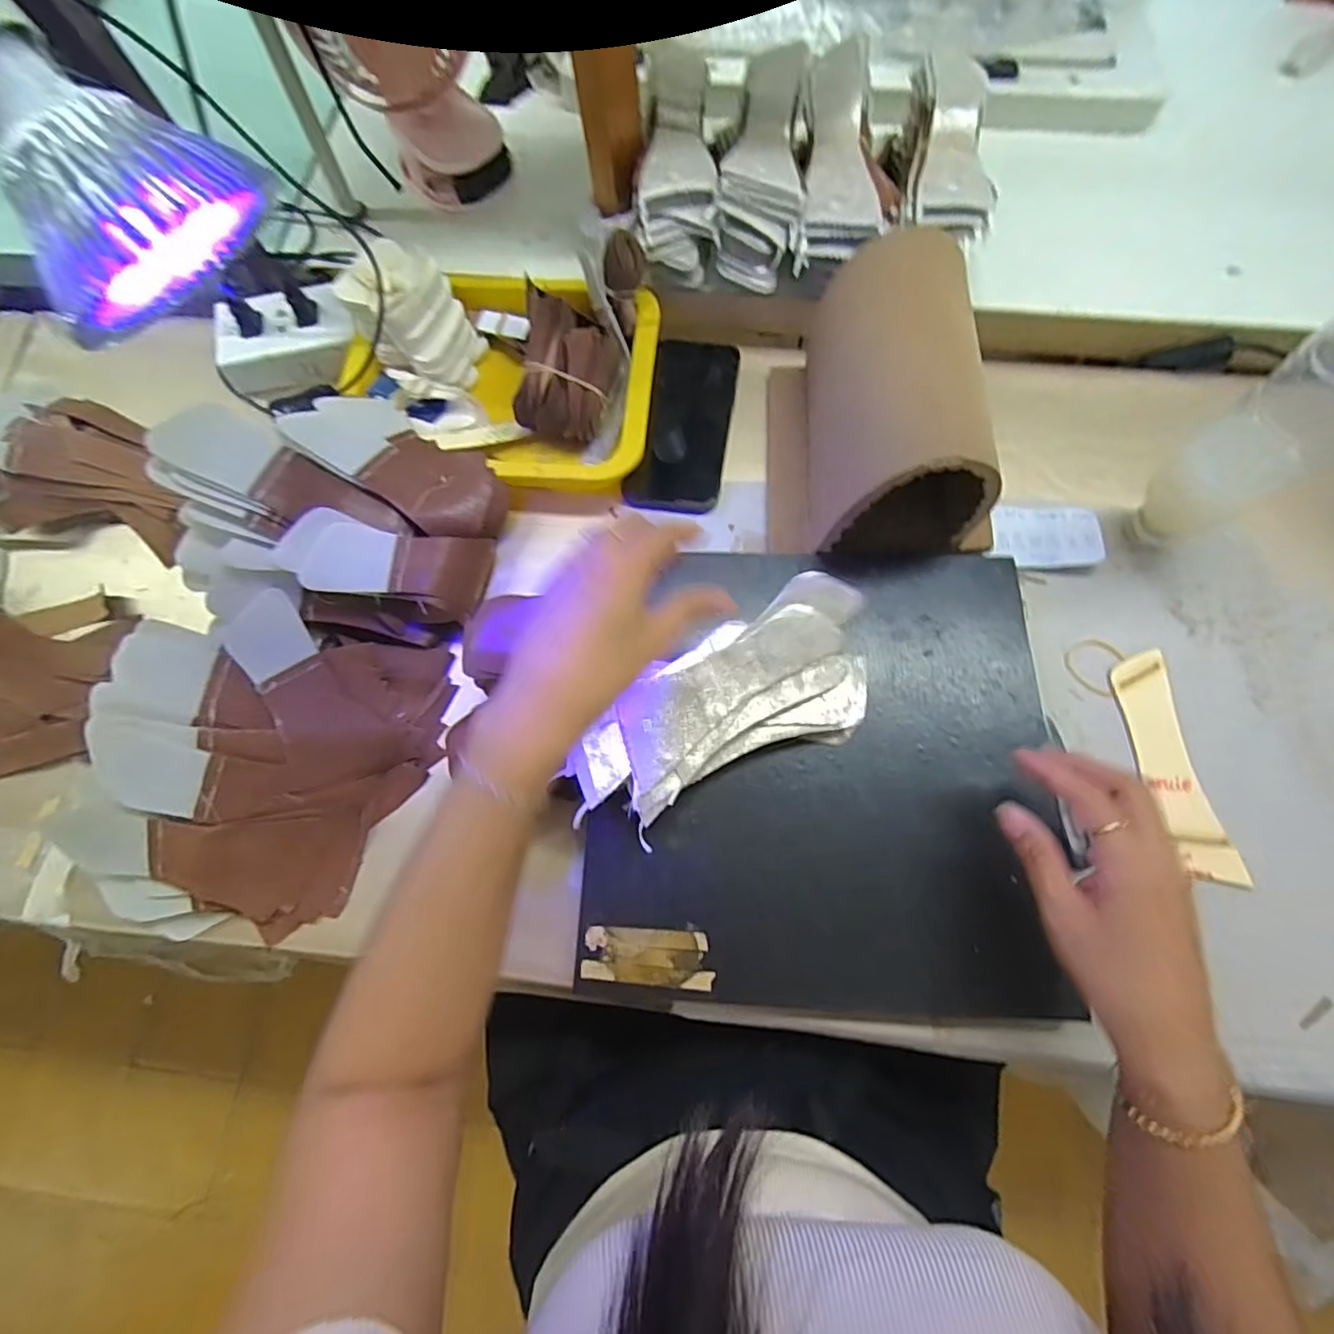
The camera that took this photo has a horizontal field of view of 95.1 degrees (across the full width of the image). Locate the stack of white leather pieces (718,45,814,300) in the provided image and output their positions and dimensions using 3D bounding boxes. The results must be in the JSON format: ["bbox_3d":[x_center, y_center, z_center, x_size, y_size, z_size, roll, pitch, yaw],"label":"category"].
[{"bbox_3d":[0.080,-0.410,0.496,0.064,0.057,0.185,7,74,4],"label":"stack of white leather pieces"}]

